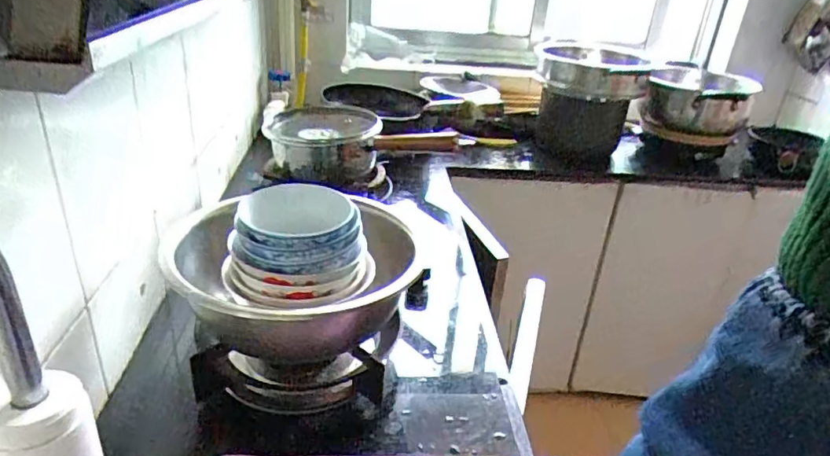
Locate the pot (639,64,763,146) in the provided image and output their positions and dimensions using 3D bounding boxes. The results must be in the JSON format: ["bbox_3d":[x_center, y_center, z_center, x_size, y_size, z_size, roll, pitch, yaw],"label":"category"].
[{"bbox_3d":[0.723,-0.315,1.444,0.248,0.166,0.204,14,27,18],"label":"pot"}]

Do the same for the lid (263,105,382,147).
[{"bbox_3d":[-0.169,-0.184,1.009,0.199,0.042,0.196,-6,28,-22],"label":"lid"}]

